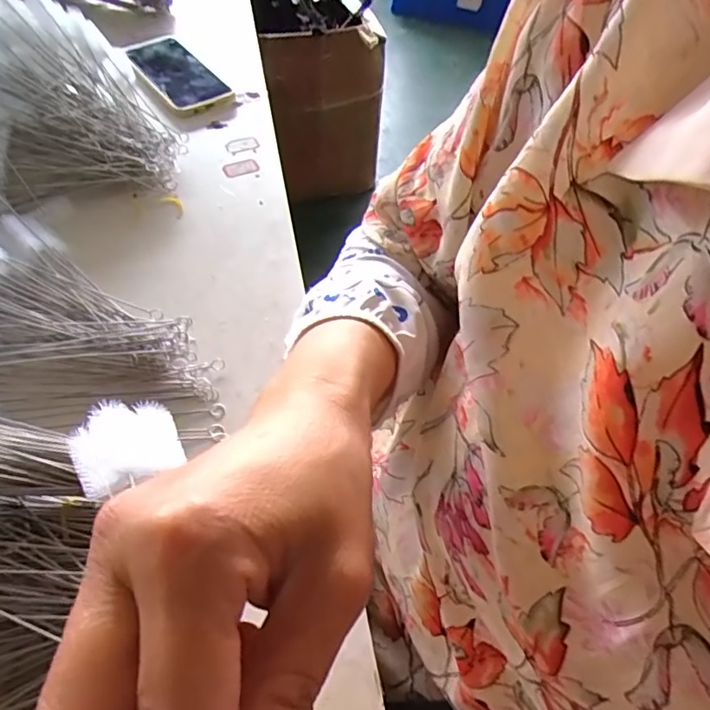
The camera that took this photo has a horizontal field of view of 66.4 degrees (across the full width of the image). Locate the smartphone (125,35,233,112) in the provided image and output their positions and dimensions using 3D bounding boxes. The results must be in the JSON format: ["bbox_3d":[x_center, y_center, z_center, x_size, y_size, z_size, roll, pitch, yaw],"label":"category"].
[{"bbox_3d":[-0.213,-0.339,0.654,0.072,0.014,0.160,-36,64,-15],"label":"smartphone"}]

